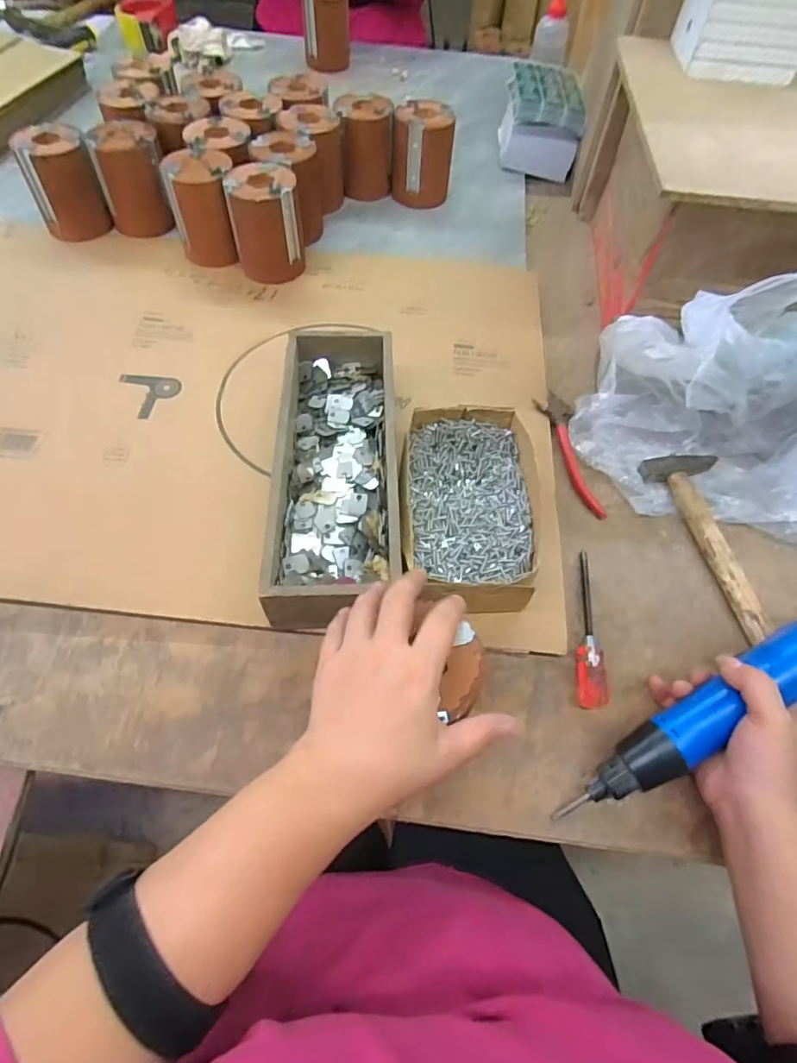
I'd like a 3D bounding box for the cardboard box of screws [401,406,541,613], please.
[{"bbox_3d":[0.061,-0.019,0.463,0.117,0.058,0.200,2,59,-3],"label":"cardboard box of screws"}]

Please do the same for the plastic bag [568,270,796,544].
[{"bbox_3d":[0.315,-0.114,0.491,0.274,0.142,0.185,17,60,6],"label":"plastic bag"}]

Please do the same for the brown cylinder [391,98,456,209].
[{"bbox_3d":[0.033,-0.506,0.726,0.080,0.098,0.077,6,59,0],"label":"brown cylinder"}]

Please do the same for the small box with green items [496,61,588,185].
[{"bbox_3d":[0.215,-0.621,0.813,0.113,0.093,0.140,9,59,1],"label":"small box with green items"}]

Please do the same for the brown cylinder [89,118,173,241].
[{"bbox_3d":[-0.324,-0.430,0.663,0.077,0.100,0.085,-17,62,-13],"label":"brown cylinder"}]

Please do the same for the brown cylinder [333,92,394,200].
[{"bbox_3d":[-0.046,-0.518,0.732,0.073,0.100,0.080,0,60,-4],"label":"brown cylinder"}]

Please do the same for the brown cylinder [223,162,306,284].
[{"bbox_3d":[-0.153,-0.358,0.629,0.077,0.099,0.073,-10,61,-9],"label":"brown cylinder"}]

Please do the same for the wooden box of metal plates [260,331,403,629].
[{"bbox_3d":[-0.053,-0.061,0.474,0.098,0.066,0.296,0,60,-4],"label":"wooden box of metal plates"}]

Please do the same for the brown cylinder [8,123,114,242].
[{"bbox_3d":[-0.403,-0.417,0.650,0.077,0.100,0.072,-29,65,-19],"label":"brown cylinder"}]

